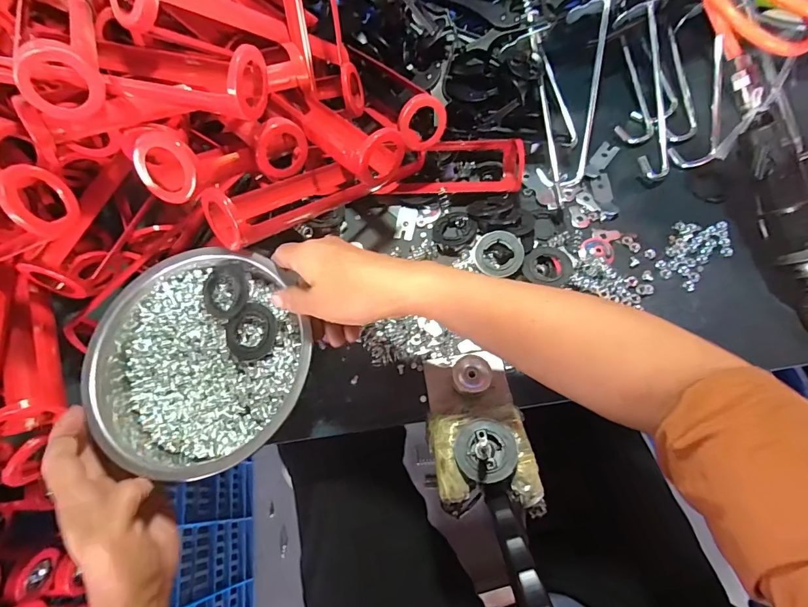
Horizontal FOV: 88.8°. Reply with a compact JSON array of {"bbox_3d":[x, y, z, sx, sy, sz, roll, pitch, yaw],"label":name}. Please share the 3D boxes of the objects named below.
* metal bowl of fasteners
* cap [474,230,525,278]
[{"bbox_3d":[-0.172,0.045,0.351,0.184,0.050,0.186,-1,67,2],"label":"metal bowl of fasteners"},{"bbox_3d":[0.096,-0.048,0.422,0.048,0.024,0.045,-1,65,3],"label":"cap"}]

